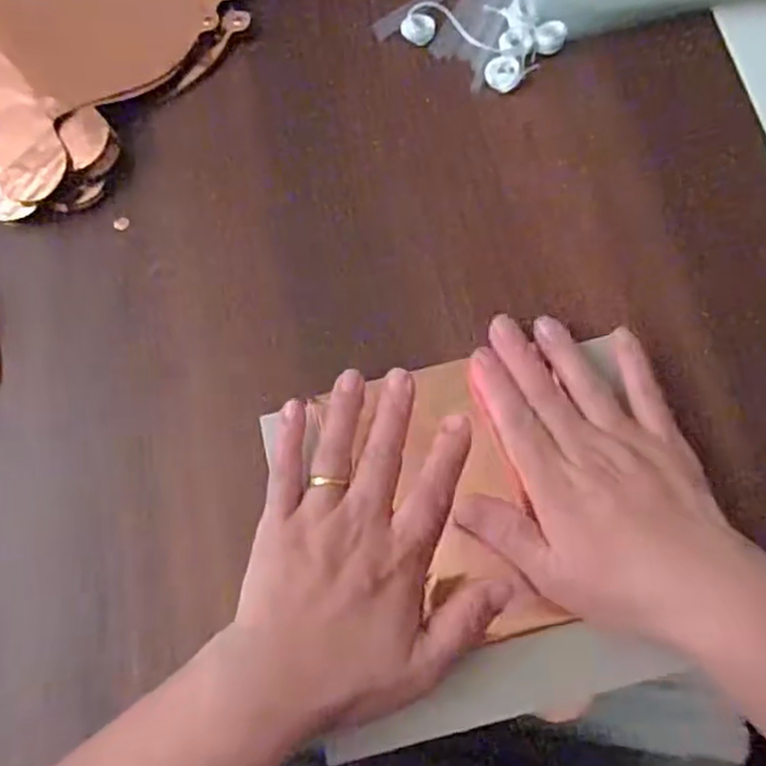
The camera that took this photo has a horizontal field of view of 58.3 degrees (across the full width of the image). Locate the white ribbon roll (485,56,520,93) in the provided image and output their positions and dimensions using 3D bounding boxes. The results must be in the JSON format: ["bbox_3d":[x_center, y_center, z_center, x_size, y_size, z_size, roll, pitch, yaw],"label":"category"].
[{"bbox_3d":[0.071,-0.184,0.409,0.020,0.010,0.019,0,73,-1],"label":"white ribbon roll"}]

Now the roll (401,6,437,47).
[{"bbox_3d":[0.022,-0.216,0.417,0.022,0.005,0.020,0,73,-1],"label":"roll"}]

